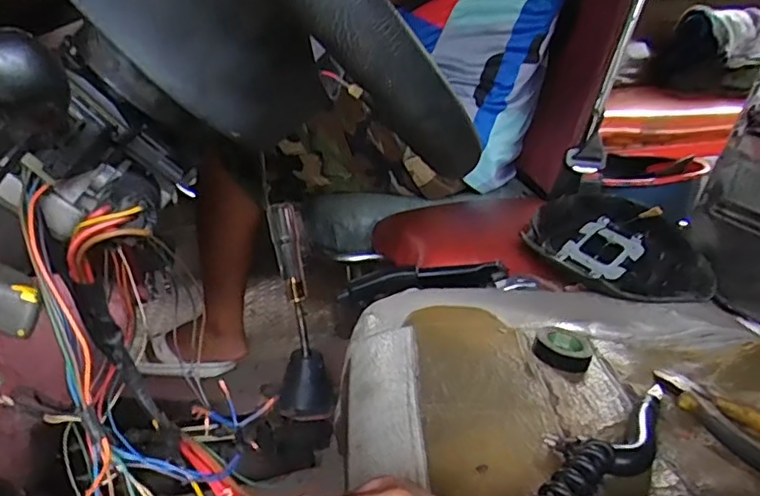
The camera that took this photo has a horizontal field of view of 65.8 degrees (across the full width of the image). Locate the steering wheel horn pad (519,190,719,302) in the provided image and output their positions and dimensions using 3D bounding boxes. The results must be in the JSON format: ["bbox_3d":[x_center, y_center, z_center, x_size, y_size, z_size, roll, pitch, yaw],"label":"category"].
[{"bbox_3d":[0.284,-0.010,0.754,0.159,0.074,0.251,-13,25,-26],"label":"steering wheel horn pad"}]

